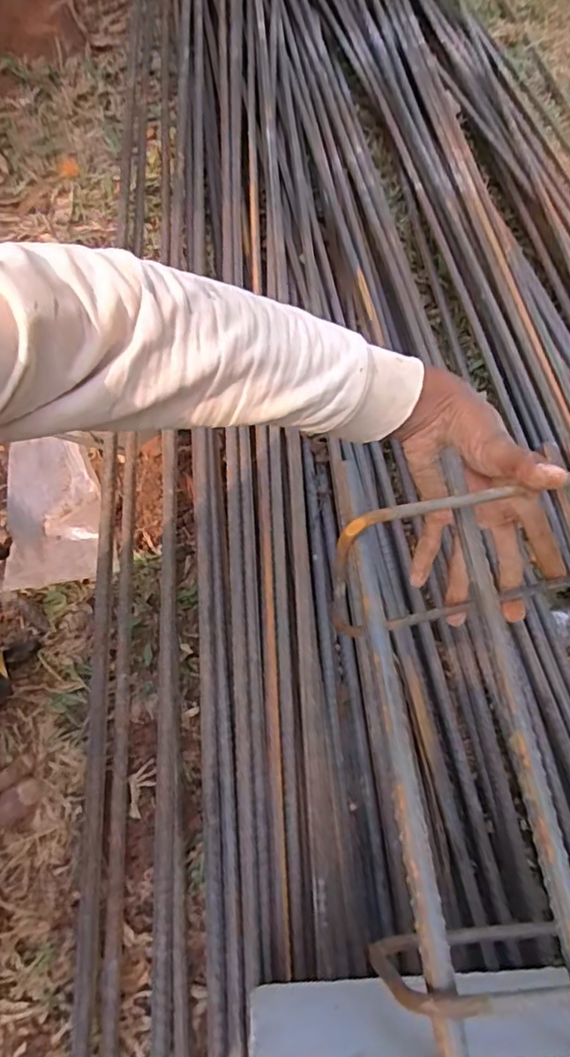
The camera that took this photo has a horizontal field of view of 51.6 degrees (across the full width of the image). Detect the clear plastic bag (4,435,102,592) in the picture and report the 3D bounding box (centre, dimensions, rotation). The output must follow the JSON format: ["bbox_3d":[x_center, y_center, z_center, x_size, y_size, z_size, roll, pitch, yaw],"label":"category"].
[{"bbox_3d":[-0.270,-0.026,0.685,0.100,0.027,0.202,-13,61,-9],"label":"clear plastic bag"}]

